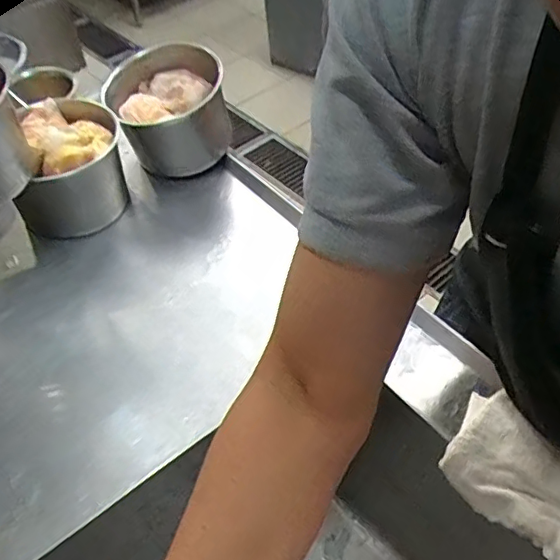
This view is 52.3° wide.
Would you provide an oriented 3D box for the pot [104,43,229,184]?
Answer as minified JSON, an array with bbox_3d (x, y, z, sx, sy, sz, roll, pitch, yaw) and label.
[{"bbox_3d":[-0.149,-0.231,0.779,0.146,0.124,0.155,-2,49,2],"label":"pot"}]

